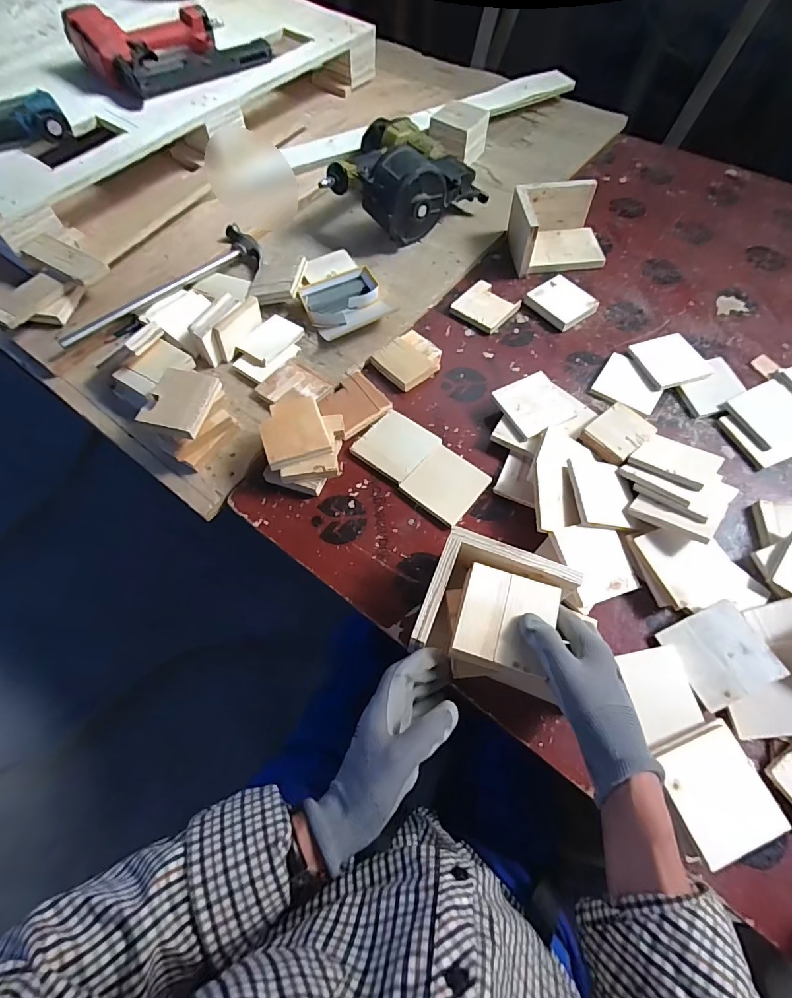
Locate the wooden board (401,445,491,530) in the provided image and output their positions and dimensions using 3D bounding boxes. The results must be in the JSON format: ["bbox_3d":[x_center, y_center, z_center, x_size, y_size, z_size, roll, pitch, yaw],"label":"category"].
[{"bbox_3d":[0.067,-0.020,0.602,0.090,0.005,0.090,38,71,17],"label":"wooden board"}]

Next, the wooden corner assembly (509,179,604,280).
[{"bbox_3d":[0.291,-0.483,0.791,0.160,0.080,0.124,-6,64,-2],"label":"wooden corner assembly"}]

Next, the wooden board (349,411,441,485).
[{"bbox_3d":[0.000,-0.075,0.631,0.091,0.006,0.092,36,71,17],"label":"wooden board"}]

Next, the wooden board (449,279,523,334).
[{"bbox_3d":[0.152,-0.328,0.757,0.091,0.015,0.088,37,71,17],"label":"wooden board"}]

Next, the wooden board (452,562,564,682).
[{"bbox_3d":[0.108,0.115,0.437,0.090,0.007,0.088,16,66,9],"label":"wooden board"}]

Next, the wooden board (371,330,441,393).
[{"bbox_3d":[0.019,-0.219,0.701,0.099,0.016,0.086,-41,70,-16],"label":"wooden board"}]

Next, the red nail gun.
[{"bbox_3d":[-0.420,-0.871,0.856,0.338,0.088,0.174,-28,68,-15],"label":"red nail gun"}]

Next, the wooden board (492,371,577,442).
[{"bbox_3d":[0.193,-0.134,0.633,0.088,0.007,0.089,-27,69,-7],"label":"wooden board"}]

